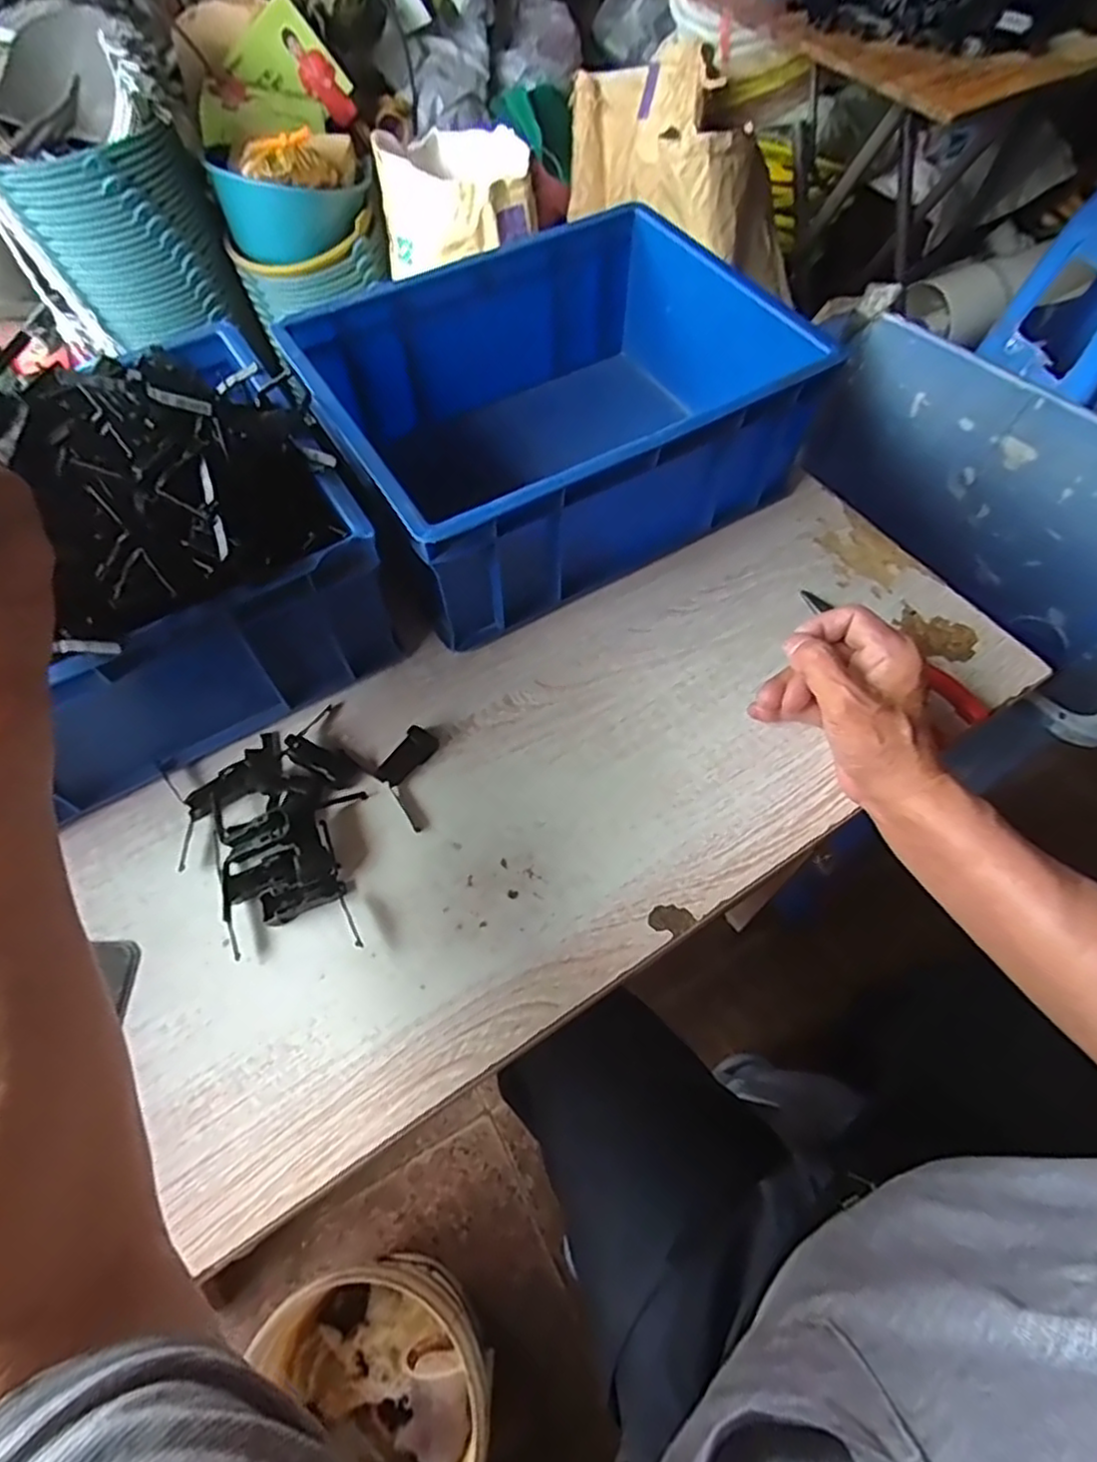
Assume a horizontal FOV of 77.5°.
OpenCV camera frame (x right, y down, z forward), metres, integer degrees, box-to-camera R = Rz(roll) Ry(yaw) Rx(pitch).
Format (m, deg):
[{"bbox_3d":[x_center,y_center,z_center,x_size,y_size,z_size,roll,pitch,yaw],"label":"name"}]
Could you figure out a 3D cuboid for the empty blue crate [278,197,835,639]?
[{"bbox_3d":[0.004,-0.247,0.556,0.338,0.151,0.264,-28,65,-12],"label":"empty blue crate"}]

